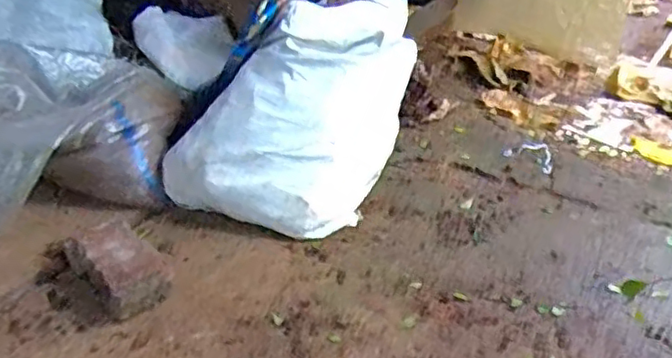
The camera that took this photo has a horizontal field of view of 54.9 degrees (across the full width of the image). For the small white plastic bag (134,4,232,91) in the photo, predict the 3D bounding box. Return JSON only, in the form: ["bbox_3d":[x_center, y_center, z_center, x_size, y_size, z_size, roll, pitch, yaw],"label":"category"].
[{"bbox_3d":[-0.370,-0.321,1.556,0.233,0.157,0.174,10,34,22],"label":"small white plastic bag"}]

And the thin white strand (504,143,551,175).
[{"bbox_3d":[0.419,-0.052,1.360,0.105,0.004,0.089,29,48,33],"label":"thin white strand"}]

